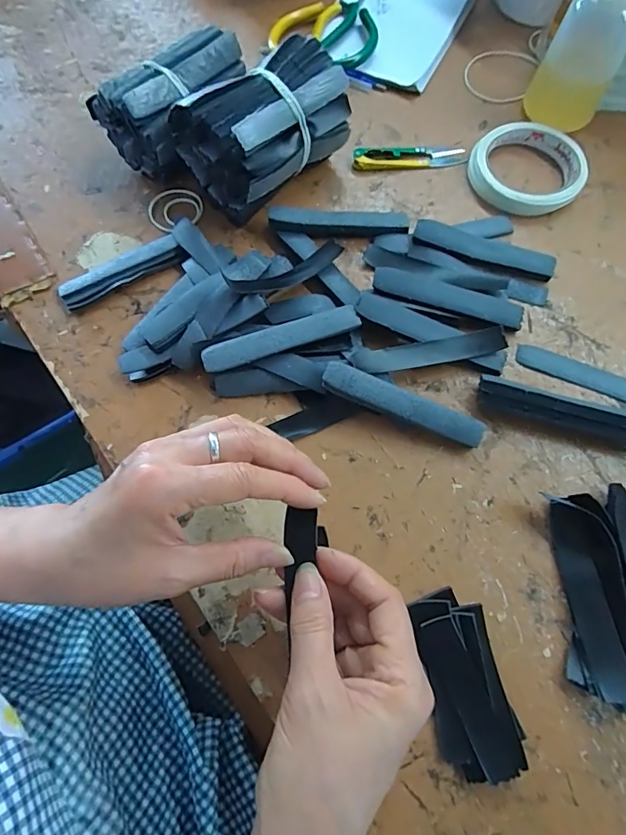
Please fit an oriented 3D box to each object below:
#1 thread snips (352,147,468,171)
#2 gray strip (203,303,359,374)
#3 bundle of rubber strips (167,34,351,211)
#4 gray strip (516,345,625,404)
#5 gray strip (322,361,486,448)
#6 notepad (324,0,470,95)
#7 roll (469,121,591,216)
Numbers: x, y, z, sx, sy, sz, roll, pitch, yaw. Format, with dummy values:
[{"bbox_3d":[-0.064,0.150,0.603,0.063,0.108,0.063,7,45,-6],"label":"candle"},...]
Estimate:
[{"bbox_3d":[0.089,-0.239,0.424,0.104,0.009,0.022,-8,70,-2],"label":"thread snips"},{"bbox_3d":[-0.023,-0.057,0.336,0.115,0.009,0.021,-19,71,-6],"label":"gray strip"},{"bbox_3d":[-0.038,-0.235,0.384,0.083,0.079,0.123,43,76,15],"label":"bundle of rubber strips"},{"bbox_3d":[0.211,-0.029,0.349,0.115,0.004,0.021,23,72,9],"label":"gray strip"},{"bbox_3d":[0.063,-0.008,0.322,0.116,0.005,0.021,24,87,1],"label":"gray strip"},{"bbox_3d":[0.093,-0.435,0.491,0.126,0.018,0.225,23,72,9],"label":"notepad"},{"bbox_3d":[0.188,-0.221,0.411,0.093,0.018,0.090,0,70,1],"label":"roll"}]

